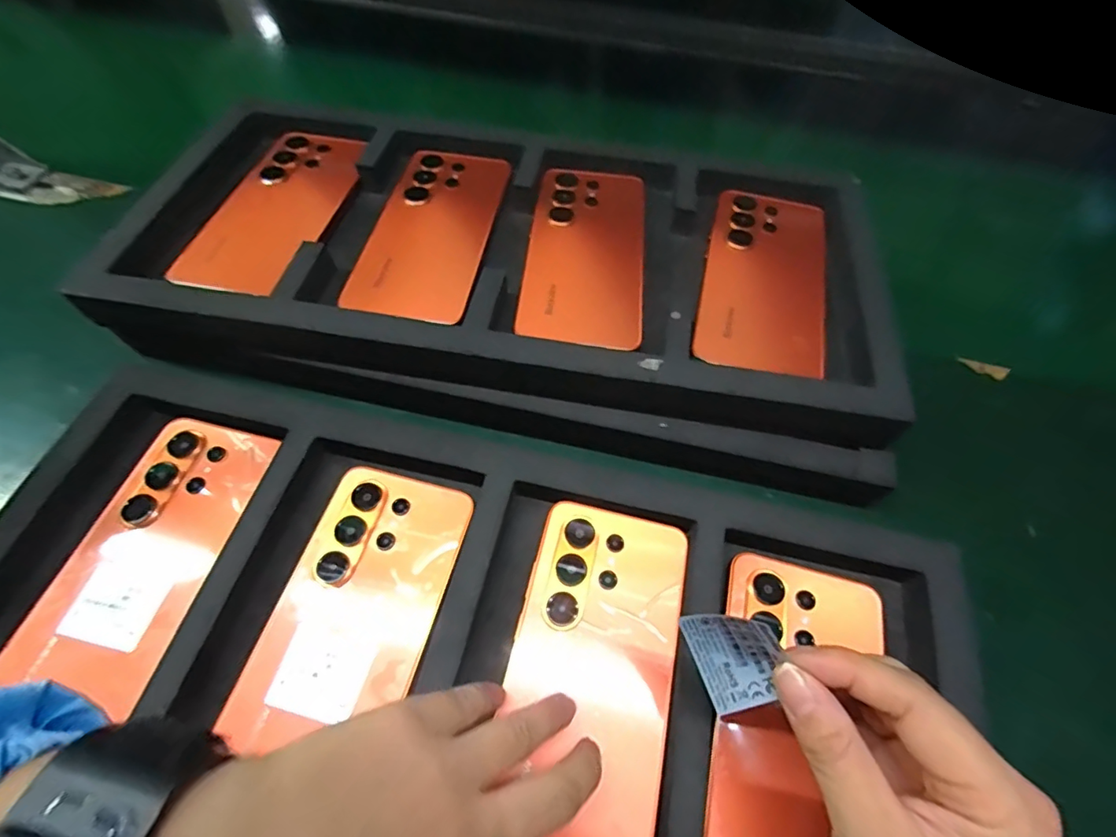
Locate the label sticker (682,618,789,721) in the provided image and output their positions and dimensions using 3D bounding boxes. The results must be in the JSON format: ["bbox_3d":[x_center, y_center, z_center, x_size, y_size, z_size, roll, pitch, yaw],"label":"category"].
[{"bbox_3d":[0.067,0.090,0.194,0.031,0.008,0.038,-24,91,18],"label":"label sticker"}]

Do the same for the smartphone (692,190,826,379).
[{"bbox_3d":[0.137,-0.095,0.345,0.076,0.005,0.163,15,58,5],"label":"smartphone"}]

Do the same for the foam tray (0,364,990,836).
[{"bbox_3d":[-0.052,0.111,0.251,0.463,0.035,0.215,14,58,4],"label":"foam tray"}]

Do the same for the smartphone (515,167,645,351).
[{"bbox_3d":[0.019,-0.115,0.354,0.076,0.010,0.161,6,58,0],"label":"smartphone"}]

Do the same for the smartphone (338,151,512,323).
[{"bbox_3d":[-0.084,-0.131,0.357,0.077,0.012,0.174,9,58,1],"label":"smartphone"}]

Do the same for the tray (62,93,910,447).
[{"bbox_3d":[-0.035,-0.115,0.358,0.480,0.045,0.249,9,58,2],"label":"tray"}]

